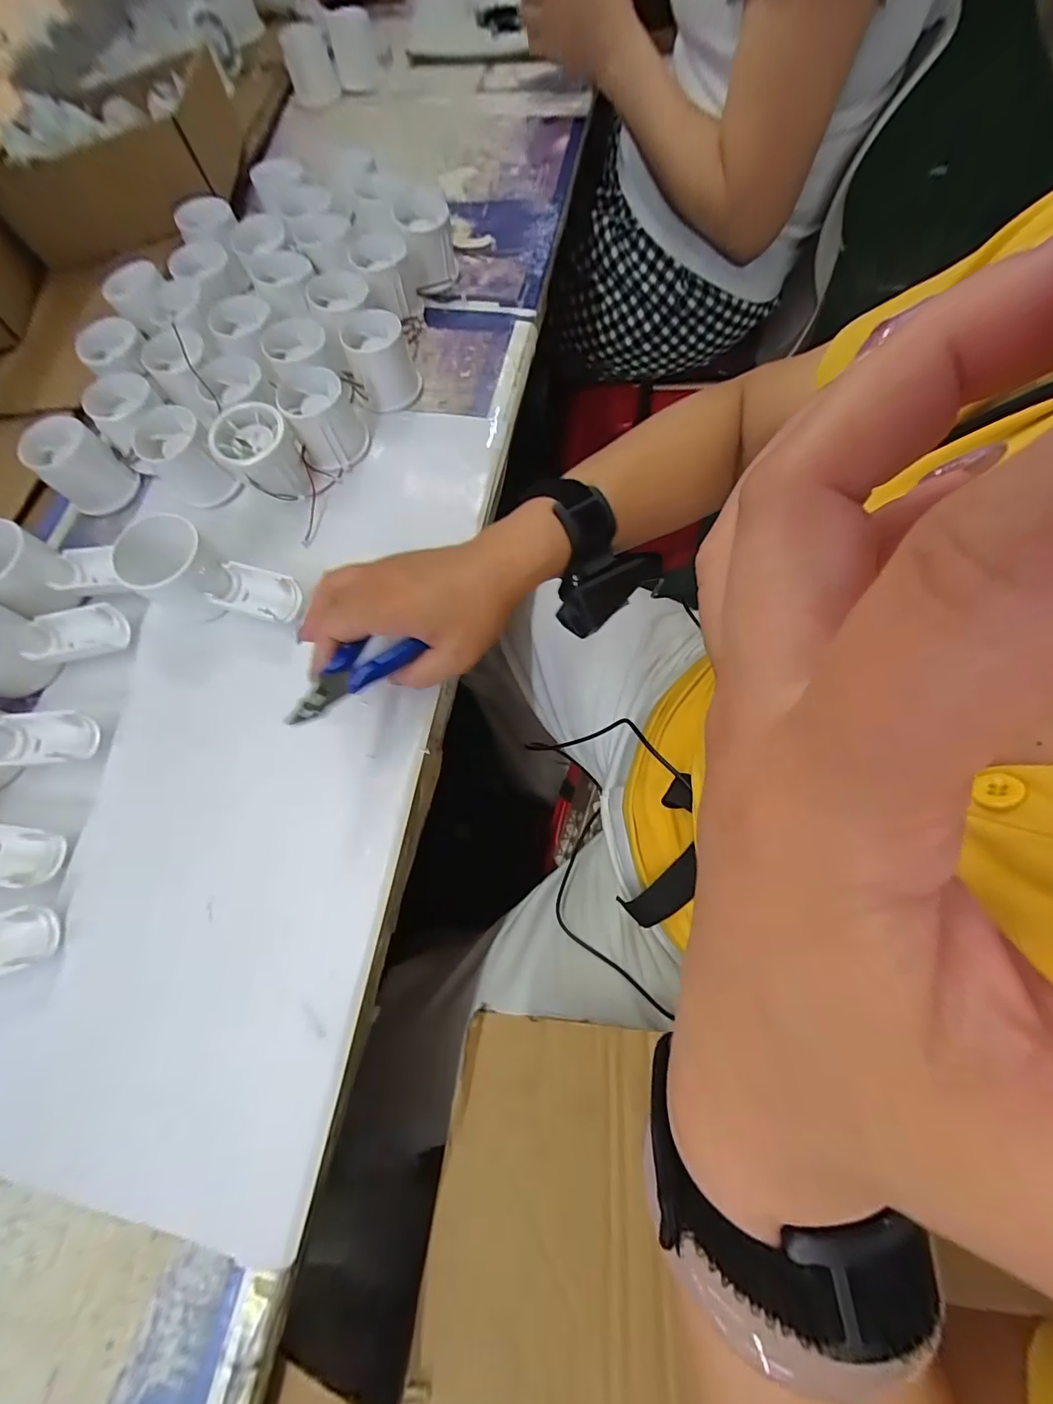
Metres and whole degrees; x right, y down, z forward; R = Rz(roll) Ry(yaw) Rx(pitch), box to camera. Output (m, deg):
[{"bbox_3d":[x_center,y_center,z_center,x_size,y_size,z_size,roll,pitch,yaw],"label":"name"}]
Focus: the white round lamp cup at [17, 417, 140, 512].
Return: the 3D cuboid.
[{"bbox_3d":[-0.359,-0.189,0.384,0.050,0.052,0.051,-1,72,2],"label":"white round lamp cup"}]

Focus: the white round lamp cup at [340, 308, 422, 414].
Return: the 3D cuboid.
[{"bbox_3d":[-0.123,-0.285,0.401,0.054,0.049,0.056,-1,72,2],"label":"white round lamp cup"}]

